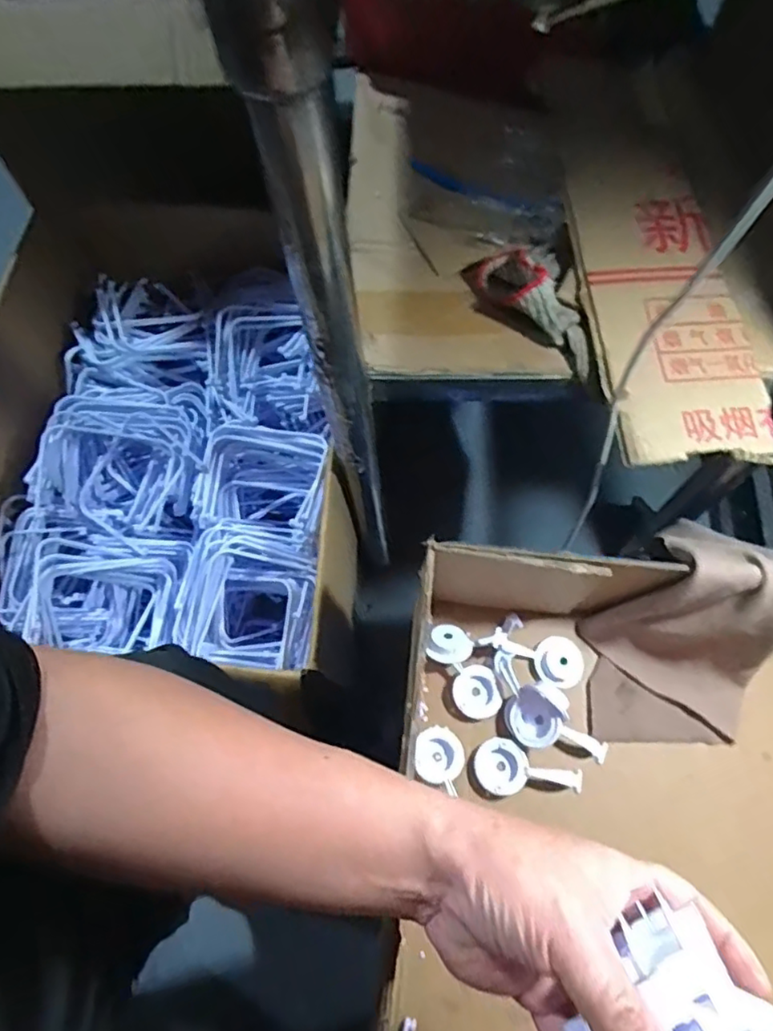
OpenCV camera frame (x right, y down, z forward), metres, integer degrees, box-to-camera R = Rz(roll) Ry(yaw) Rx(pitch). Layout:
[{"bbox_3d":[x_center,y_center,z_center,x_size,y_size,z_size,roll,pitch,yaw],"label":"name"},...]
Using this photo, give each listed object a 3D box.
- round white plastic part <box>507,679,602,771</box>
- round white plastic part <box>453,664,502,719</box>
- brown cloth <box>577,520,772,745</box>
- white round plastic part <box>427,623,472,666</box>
[{"bbox_3d":[0.118,0.156,0.481,0.047,0.038,0.041,-37,71,-13],"label":"round white plastic part"},{"bbox_3d":[0.073,0.145,0.501,0.038,0.018,0.040,-1,68,2],"label":"round white plastic part"},{"bbox_3d":[0.228,0.102,0.458,0.129,0.136,0.145,25,71,11],"label":"brown cloth"},{"bbox_3d":[0.053,0.108,0.514,0.038,0.016,0.038,23,51,-2],"label":"white round plastic part"}]

